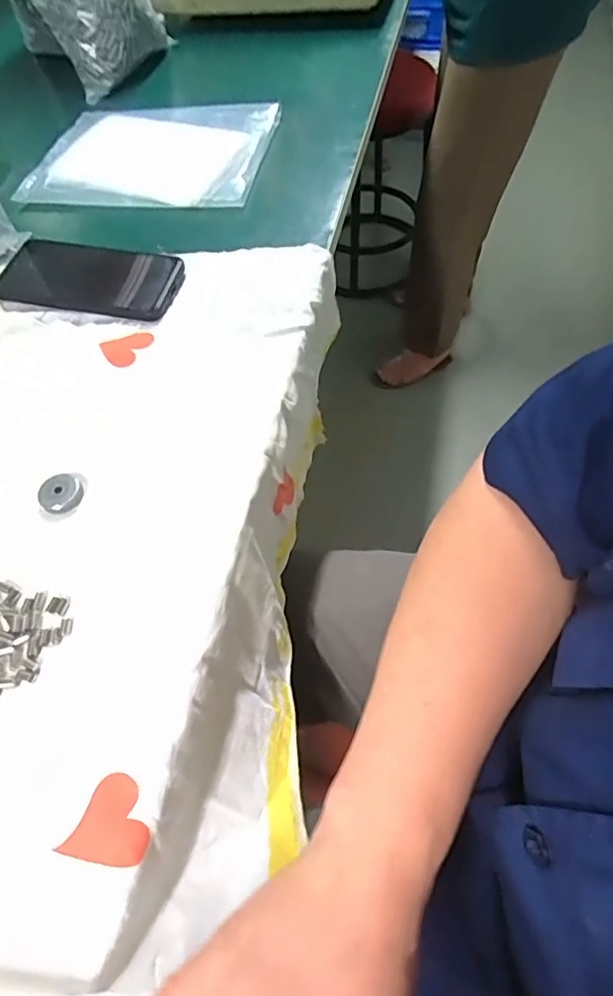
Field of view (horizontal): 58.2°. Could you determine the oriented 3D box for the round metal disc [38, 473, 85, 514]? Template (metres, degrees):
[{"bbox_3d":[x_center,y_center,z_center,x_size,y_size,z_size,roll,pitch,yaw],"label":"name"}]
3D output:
[{"bbox_3d":[-0.174,-0.005,0.390,0.027,0.011,0.031,7,60,9],"label":"round metal disc"}]

